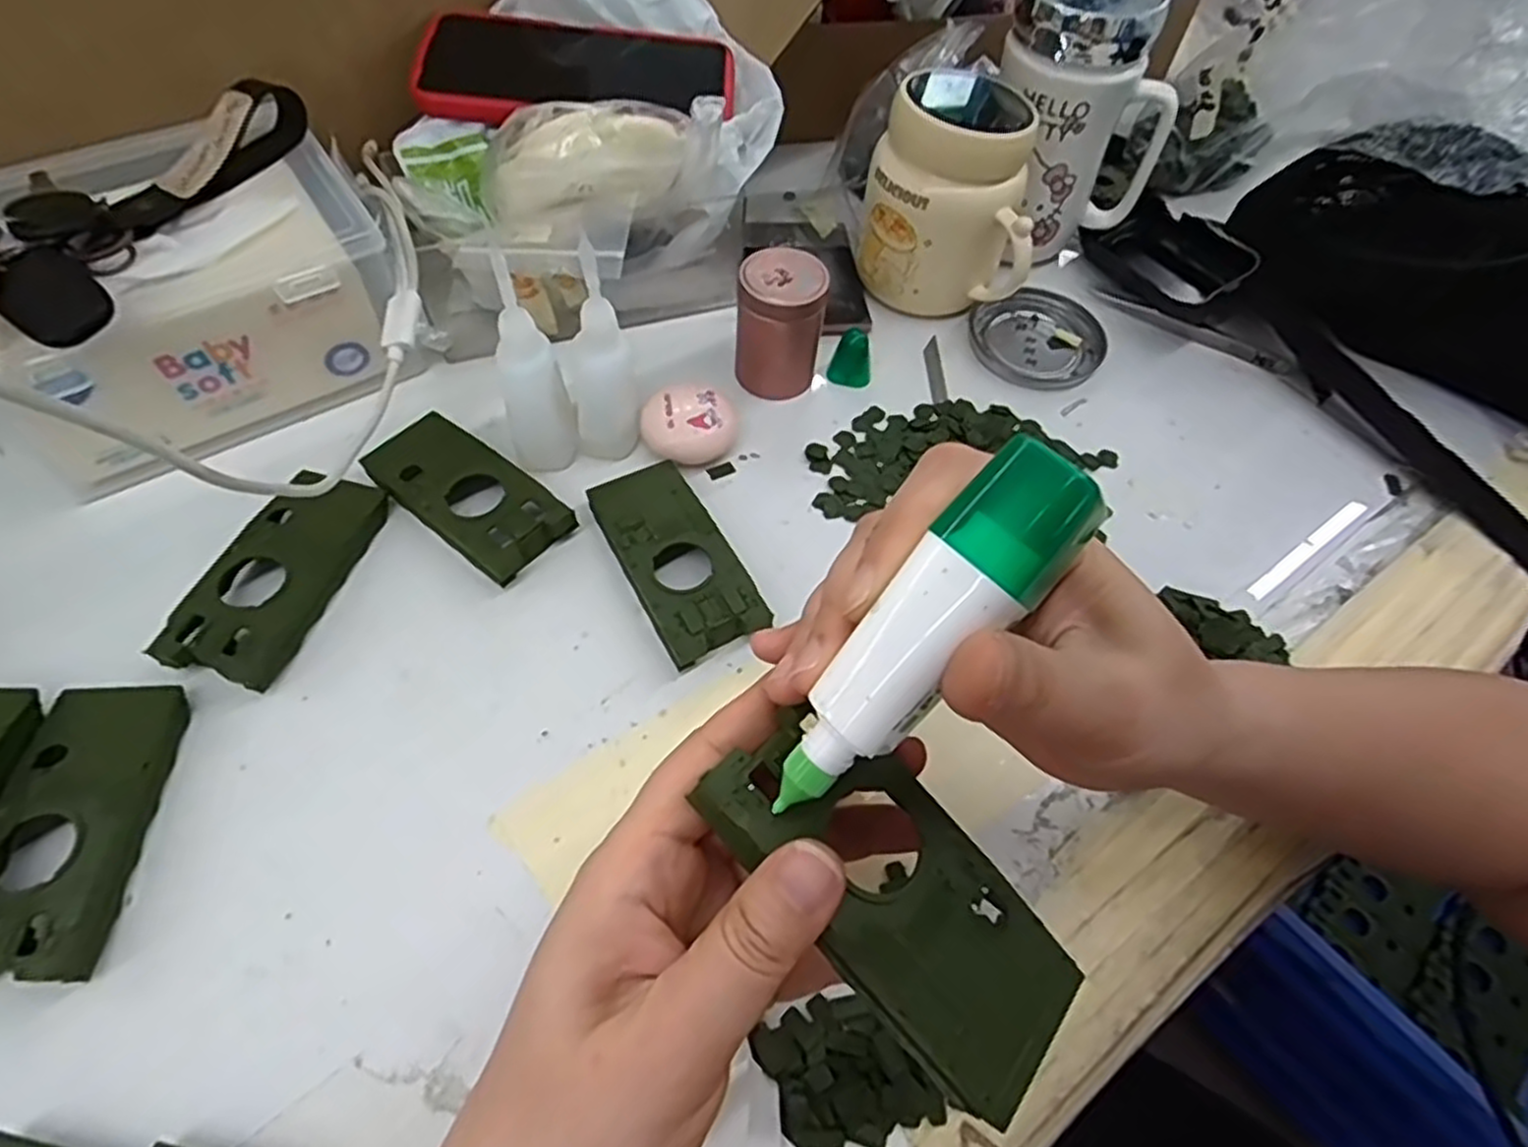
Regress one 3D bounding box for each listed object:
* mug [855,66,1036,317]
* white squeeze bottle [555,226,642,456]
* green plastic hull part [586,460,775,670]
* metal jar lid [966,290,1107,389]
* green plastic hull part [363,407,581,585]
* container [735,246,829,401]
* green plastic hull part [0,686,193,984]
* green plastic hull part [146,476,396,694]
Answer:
[{"bbox_3d":[0.109,-0.212,0.433,0.096,0.116,0.082,19,58,7],"label":"mug"},{"bbox_3d":[-0.076,-0.098,0.352,0.032,0.099,0.030,-7,58,-9],"label":"white squeeze bottle"},{"bbox_3d":[-0.041,-0.008,0.351,0.046,0.020,0.104,-23,62,-18],"label":"green plastic hull part"},{"bbox_3d":[0.163,-0.142,0.456,0.076,0.007,0.075,2,57,-3],"label":"metal jar lid"},{"bbox_3d":[-0.143,-0.040,0.364,0.108,0.021,0.046,37,62,17],"label":"green plastic hull part"},{"bbox_3d":[0.008,-0.130,0.405,0.043,0.064,0.041,2,57,-3],"label":"container"},{"bbox_3d":[-0.249,0.089,0.276,0.046,0.018,0.103,-1,57,-5],"label":"green plastic hull part"},{"bbox_3d":[-0.212,-0.001,0.337,0.045,0.019,0.103,16,57,5],"label":"green plastic hull part"}]

